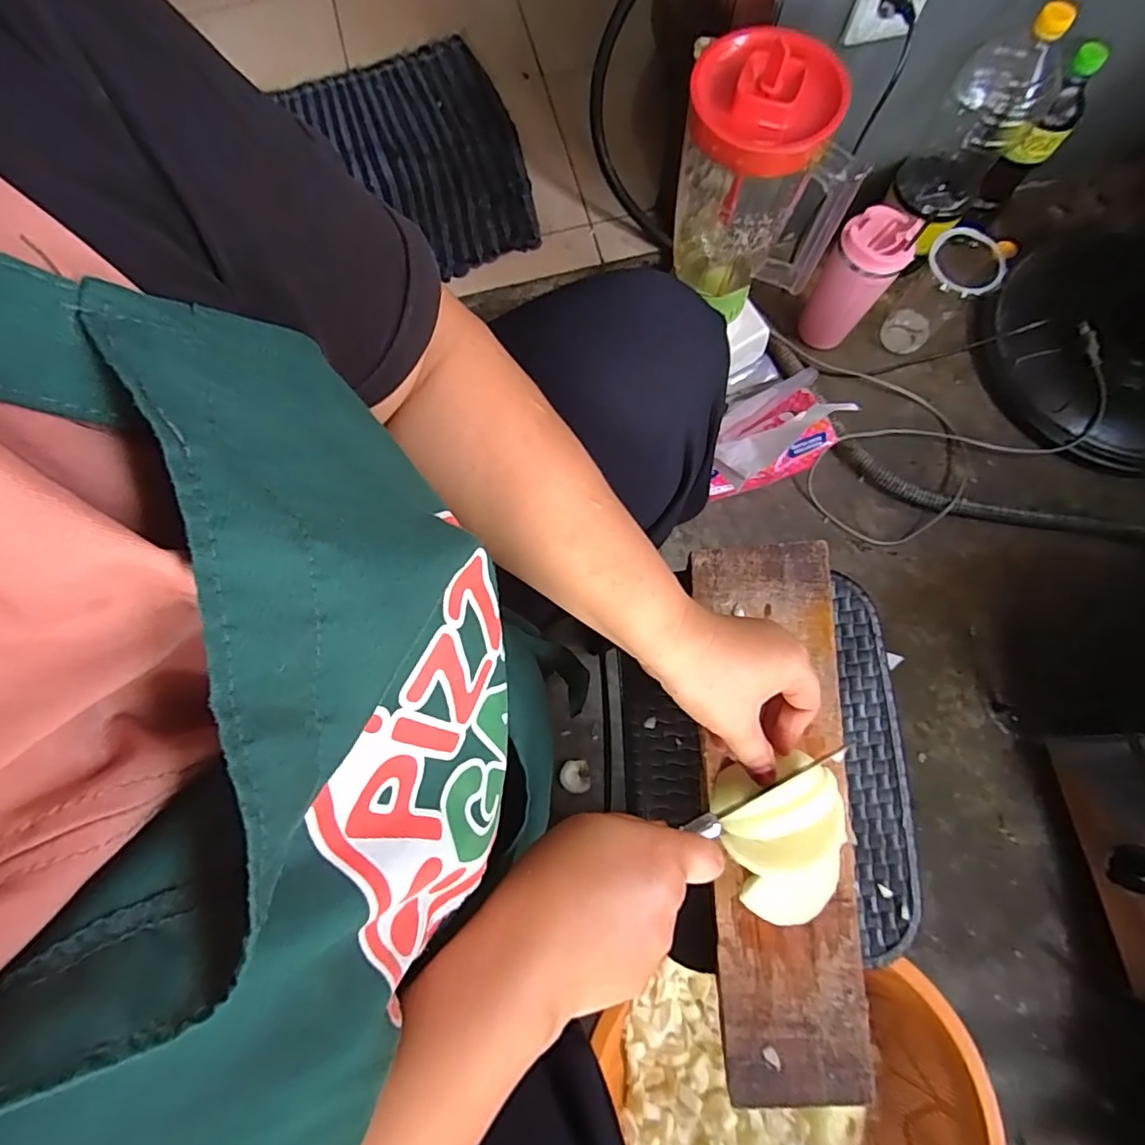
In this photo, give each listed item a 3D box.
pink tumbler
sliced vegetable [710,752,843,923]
[{"bbox_3d":[0.362,-0.376,0.738,0.080,0.191,0.072,26,77,6],"label":"pink tumbler"},{"bbox_3d":[0.136,0.167,0.353,0.075,0.035,0.091,-11,76,-3],"label":"sliced vegetable"}]

